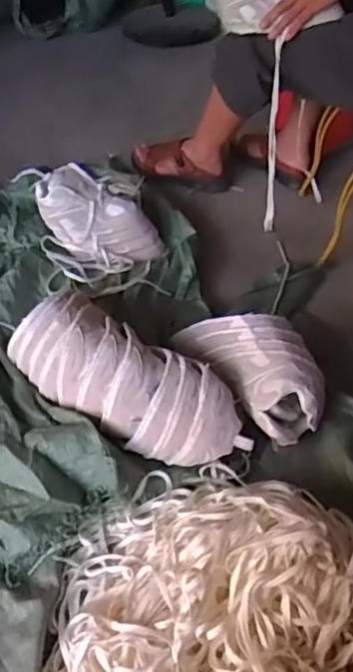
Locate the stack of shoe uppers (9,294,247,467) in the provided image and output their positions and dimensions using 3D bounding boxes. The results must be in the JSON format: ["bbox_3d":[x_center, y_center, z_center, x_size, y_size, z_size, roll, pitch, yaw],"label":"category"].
[{"bbox_3d":[-0.087,0.066,0.975,0.421,0.115,0.165,30,51,26],"label":"stack of shoe uppers"}]

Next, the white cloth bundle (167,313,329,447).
[{"bbox_3d":[0.137,0.049,1.036,0.146,0.133,0.284,-25,50,-24],"label":"white cloth bundle"}]

